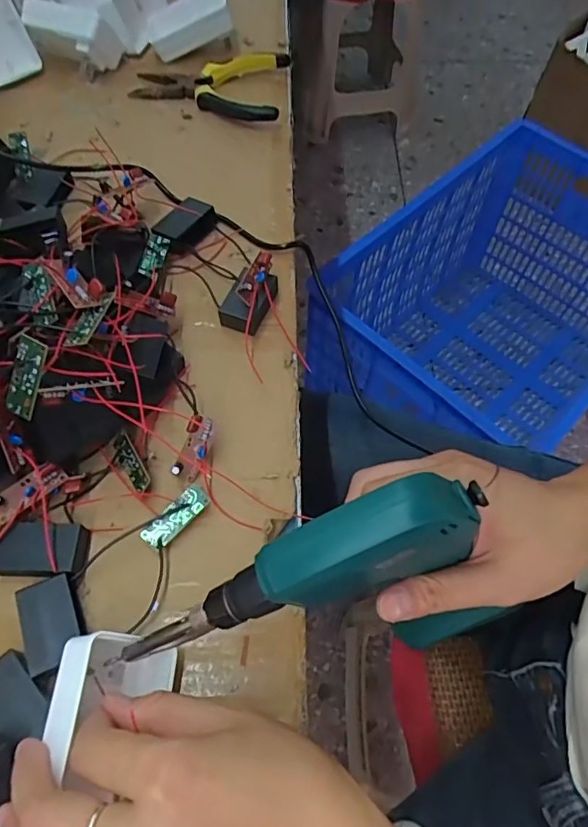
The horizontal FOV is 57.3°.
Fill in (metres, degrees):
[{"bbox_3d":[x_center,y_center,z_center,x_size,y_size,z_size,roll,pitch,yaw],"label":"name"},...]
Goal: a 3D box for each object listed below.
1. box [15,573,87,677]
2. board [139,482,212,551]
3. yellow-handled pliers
[{"bbox_3d":[-0.134,0.117,0.300,0.032,0.017,0.046,-23,65,-14],"label":"box"},{"bbox_3d":[-0.072,0.063,0.332,0.018,0.010,0.046,38,67,17],"label":"board"},{"bbox_3d":[-0.085,-0.333,0.542,0.148,0.022,0.094,7,61,2],"label":"yellow-handled pliers"}]

